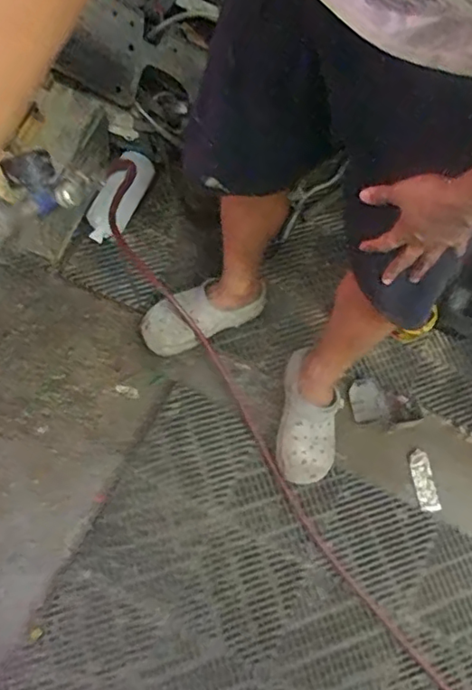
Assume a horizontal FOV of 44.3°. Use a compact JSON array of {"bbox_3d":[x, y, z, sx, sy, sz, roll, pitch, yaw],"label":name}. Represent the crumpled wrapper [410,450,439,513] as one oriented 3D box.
[{"bbox_3d":[0.391,0.282,1.207,0.043,0.015,0.124,-6,69,-10],"label":"crumpled wrapper"}]

